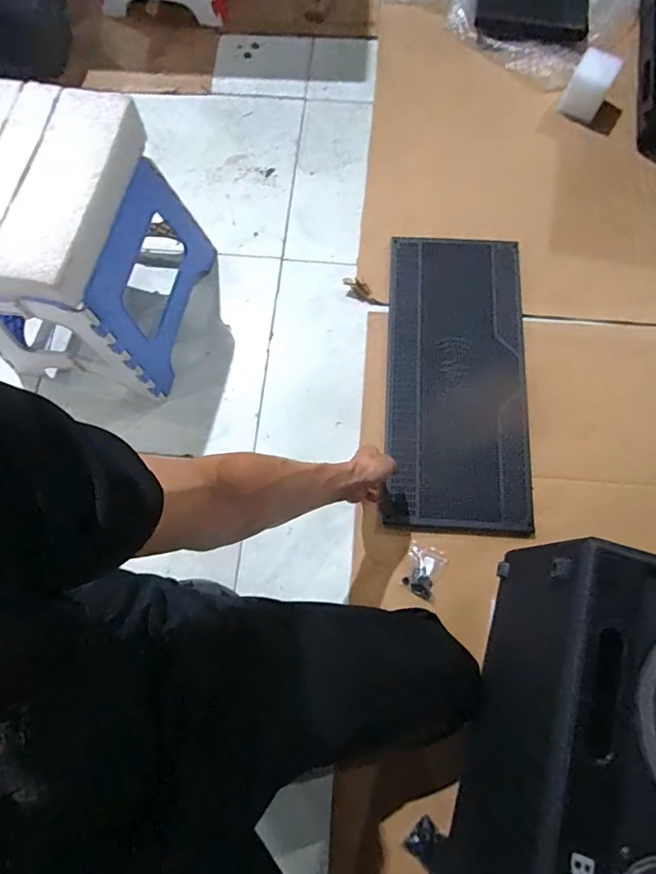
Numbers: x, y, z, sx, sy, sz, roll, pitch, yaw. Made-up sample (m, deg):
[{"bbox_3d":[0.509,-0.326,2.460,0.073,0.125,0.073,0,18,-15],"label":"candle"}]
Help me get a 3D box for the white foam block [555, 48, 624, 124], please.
[{"bbox_3d":[0.517,-0.695,0.921,0.085,0.064,0.083,26,80,6],"label":"white foam block"}]

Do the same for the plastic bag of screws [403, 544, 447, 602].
[{"bbox_3d":[0.148,0.208,0.724,0.057,0.012,0.075,21,77,7],"label":"plastic bag of screws"}]

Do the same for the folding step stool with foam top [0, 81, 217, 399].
[{"bbox_3d":[-0.378,-0.271,0.713,0.275,0.327,0.303,14,79,4],"label":"folding step stool with foam top"}]

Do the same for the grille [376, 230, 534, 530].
[{"bbox_3d":[0.218,-0.103,0.796,0.228,0.030,0.517,3,75,2],"label":"grille"}]

